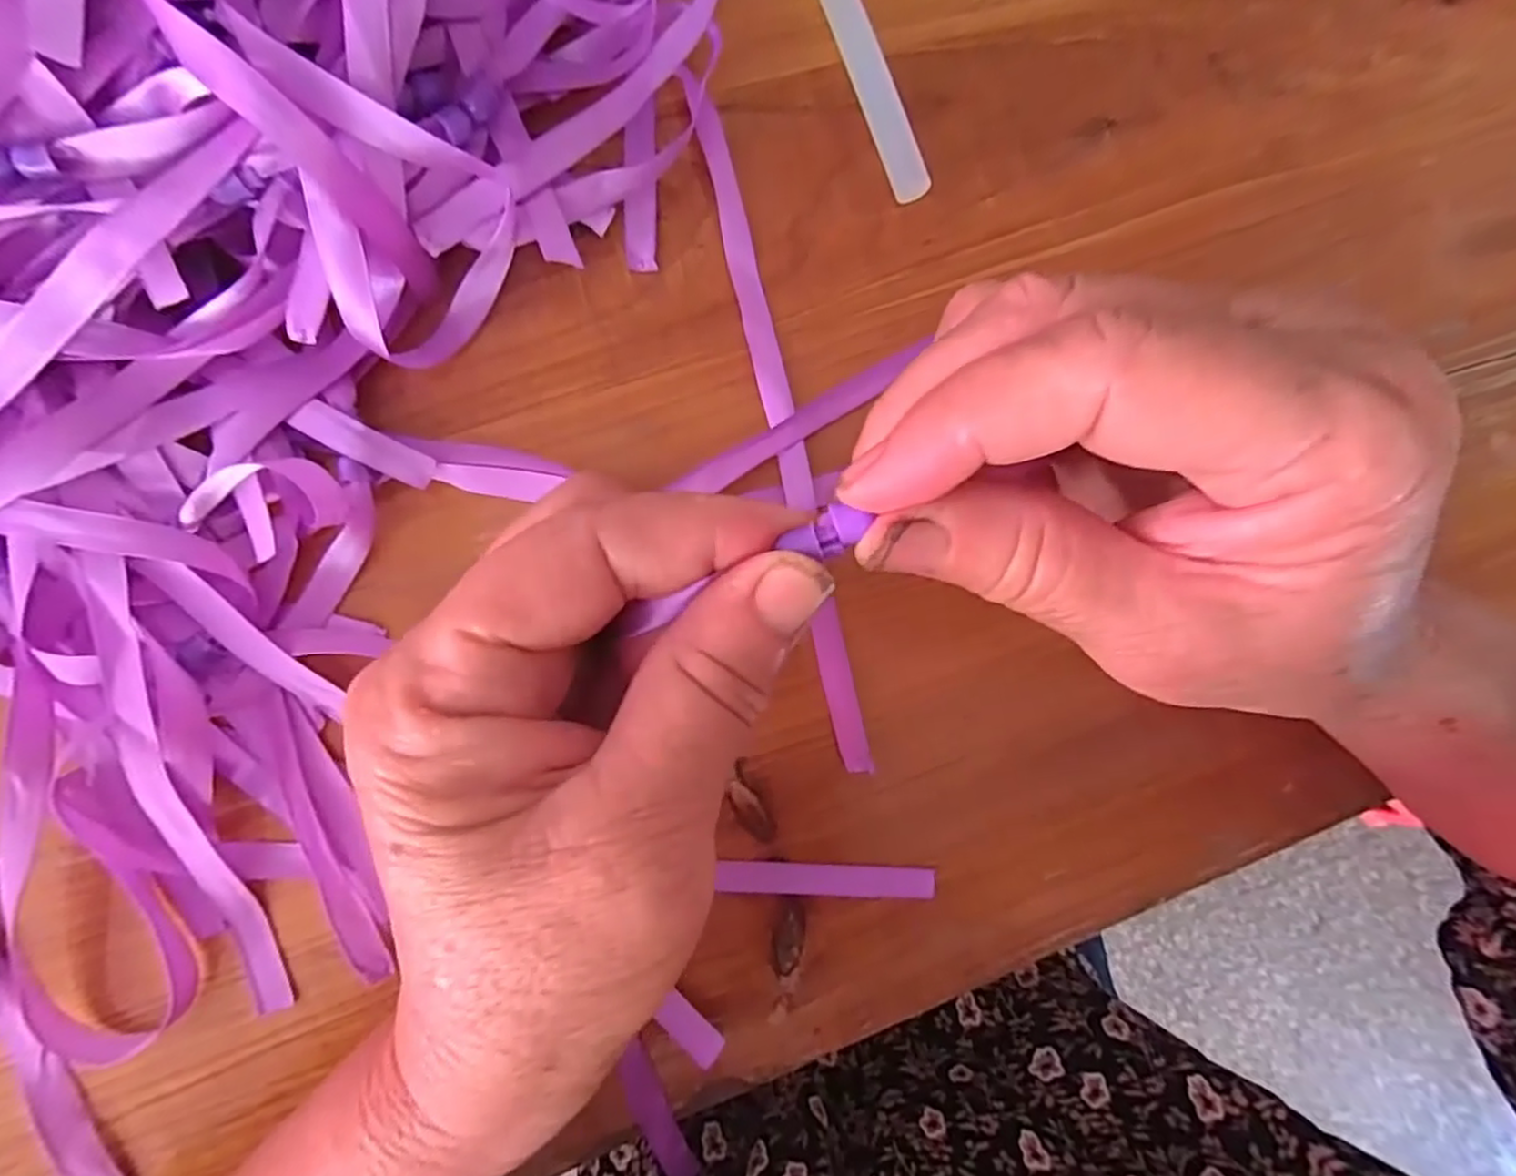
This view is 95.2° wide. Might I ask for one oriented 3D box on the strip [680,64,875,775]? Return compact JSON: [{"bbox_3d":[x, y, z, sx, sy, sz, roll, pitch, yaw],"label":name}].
[{"bbox_3d":[0.008,-0.050,0.219,0.012,0.008,0.219,-14,91,-9],"label":"strip"}]

